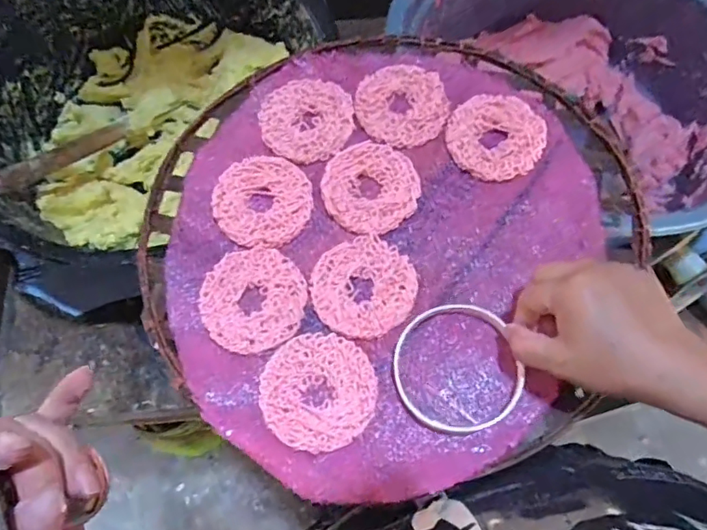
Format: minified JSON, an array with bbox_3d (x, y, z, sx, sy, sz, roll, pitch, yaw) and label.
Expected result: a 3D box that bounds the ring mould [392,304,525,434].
[{"bbox_3d":[0.070,0.071,0.368,0.084,0.013,0.087,-1,75,4],"label":"ring mould"}]

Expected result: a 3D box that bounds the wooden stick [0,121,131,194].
[{"bbox_3d":[-0.319,-0.125,0.592,0.021,0.024,0.179,33,46,11],"label":"wooden stick"}]

